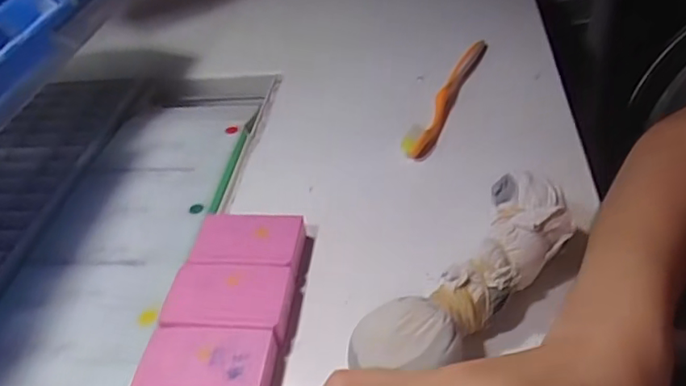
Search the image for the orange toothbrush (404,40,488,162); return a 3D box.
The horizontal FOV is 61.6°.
[{"bbox_3d":[0.090,-0.085,0.491,0.016,0.024,0.183,14,45,22],"label":"orange toothbrush"}]

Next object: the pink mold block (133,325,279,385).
[{"bbox_3d":[-0.071,0.092,0.305,0.069,0.013,0.045,-1,41,6],"label":"pink mold block"}]

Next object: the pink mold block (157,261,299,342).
[{"bbox_3d":[-0.067,0.062,0.338,0.070,0.015,0.046,2,41,9],"label":"pink mold block"}]

